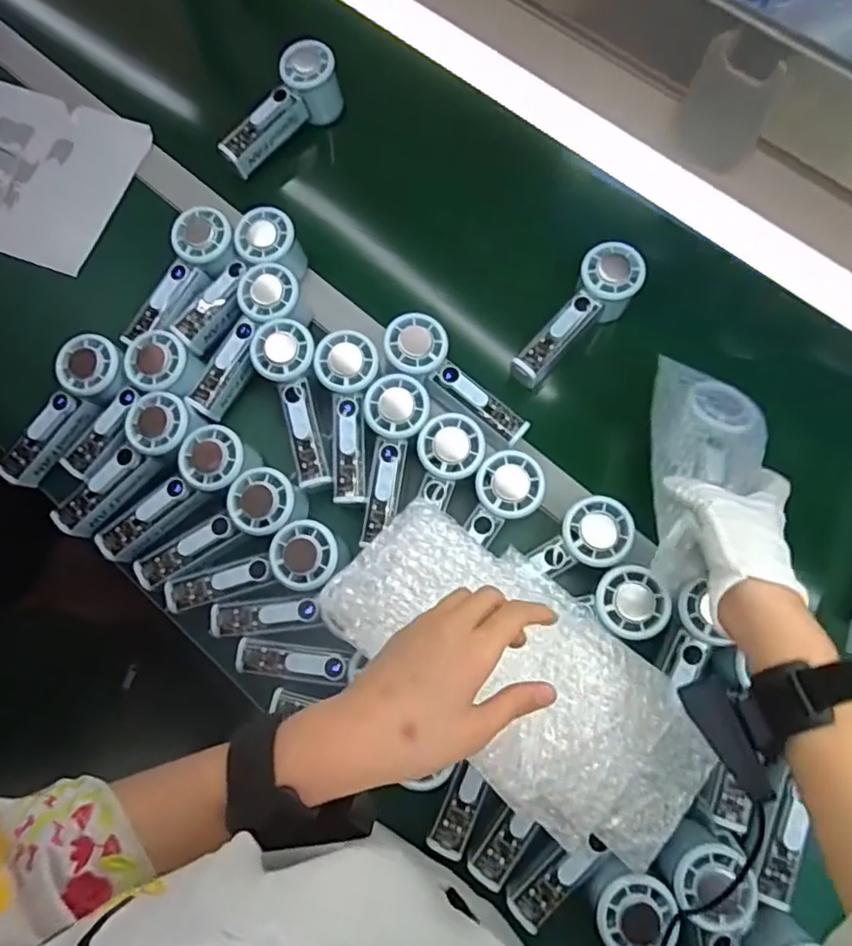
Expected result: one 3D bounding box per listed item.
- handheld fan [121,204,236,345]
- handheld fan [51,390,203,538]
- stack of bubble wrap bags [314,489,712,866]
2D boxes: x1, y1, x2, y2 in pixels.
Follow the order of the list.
[{"bbox_3d":[-0.237,-0.186,0.578,0.059,0.031,0.145,35,93,9],"label":"handheld fan"},{"bbox_3d":[-0.270,-0.005,0.541,0.156,0.049,0.061,-43,79,-9],"label":"handheld fan"},{"bbox_3d":[0.071,0.148,0.459,0.298,0.045,0.141,38,80,12],"label":"stack of bubble wrap bags"}]

